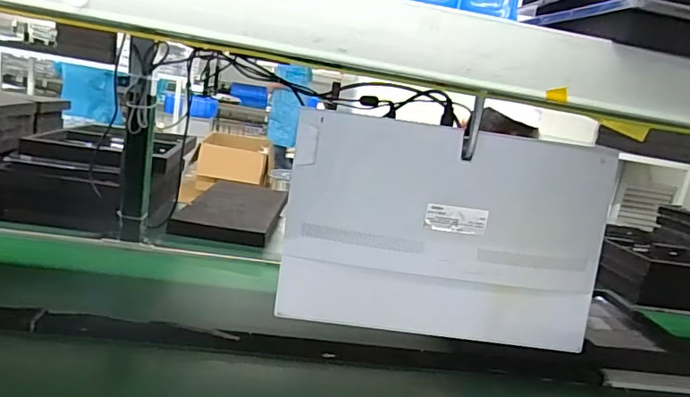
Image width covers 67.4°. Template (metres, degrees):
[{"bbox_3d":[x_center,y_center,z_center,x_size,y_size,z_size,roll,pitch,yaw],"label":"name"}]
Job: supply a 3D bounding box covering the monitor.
[{"bbox_3d":[0.133,0.055,0.684,0.420,0.282,0.056,8,12,-2],"label":"monitor"}]

